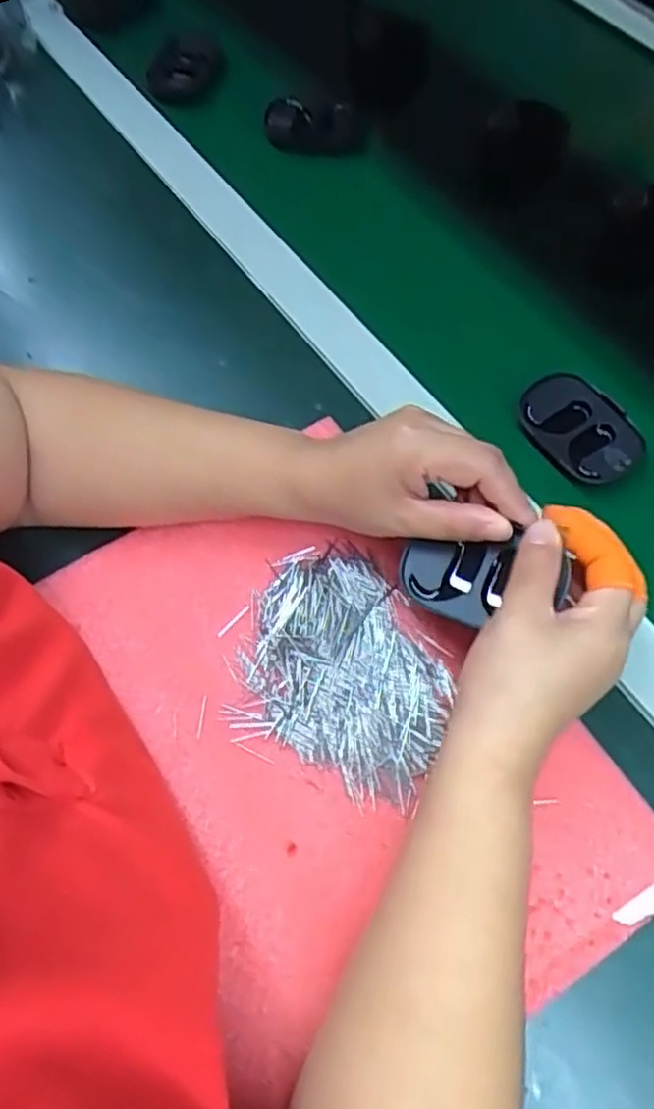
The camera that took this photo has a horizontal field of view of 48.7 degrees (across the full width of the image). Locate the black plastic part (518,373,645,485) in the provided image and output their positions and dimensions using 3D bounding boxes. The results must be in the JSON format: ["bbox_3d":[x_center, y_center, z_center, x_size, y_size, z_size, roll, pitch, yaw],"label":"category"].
[{"bbox_3d":[0.173,-0.086,0.490,0.058,0.019,0.084,-34,68,-12],"label":"black plastic part"}]

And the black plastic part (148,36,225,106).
[{"bbox_3d":[-0.135,-0.466,0.694,0.070,0.010,0.089,-2,65,2],"label":"black plastic part"}]

